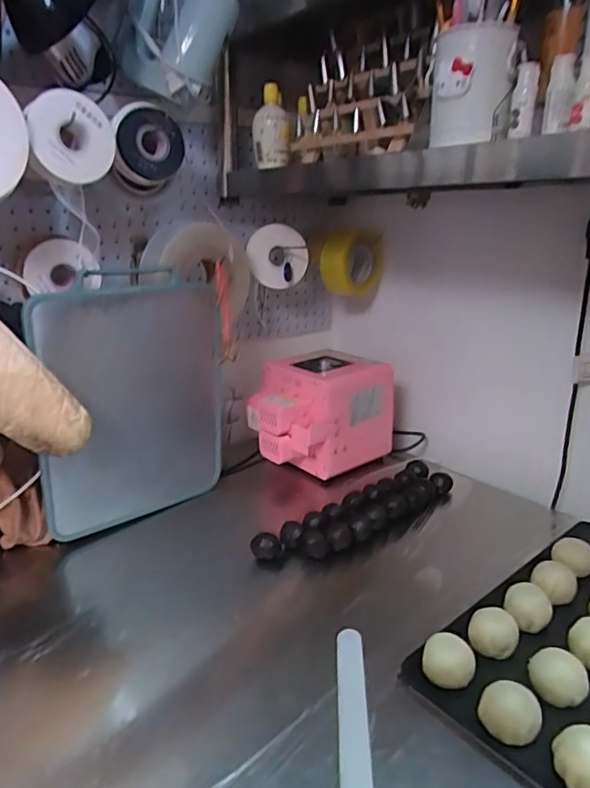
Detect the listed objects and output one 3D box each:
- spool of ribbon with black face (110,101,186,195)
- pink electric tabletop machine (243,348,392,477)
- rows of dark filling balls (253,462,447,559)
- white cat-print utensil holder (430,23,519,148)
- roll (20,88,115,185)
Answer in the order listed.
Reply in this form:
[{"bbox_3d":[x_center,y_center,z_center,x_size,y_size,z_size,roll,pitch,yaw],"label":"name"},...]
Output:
[{"bbox_3d":[-0.205,-0.342,0.770,0.097,0.111,0.033,-3,19,-5],"label":"spool of ribbon with black face"},{"bbox_3d":[0.042,0.035,0.982,0.209,0.174,0.194,-17,24,-37],"label":"pink electric tabletop machine"},{"bbox_3d":[0.102,0.182,0.828,0.344,0.038,0.092,-17,24,-38],"label":"rows of dark filling balls"},{"bbox_3d":[0.181,-0.316,0.571,0.074,0.102,0.063,2,20,11],"label":"white cat-print utensil holder"},{"bbox_3d":[-0.274,-0.316,0.681,0.101,0.099,0.030,-14,23,-32],"label":"roll"}]

